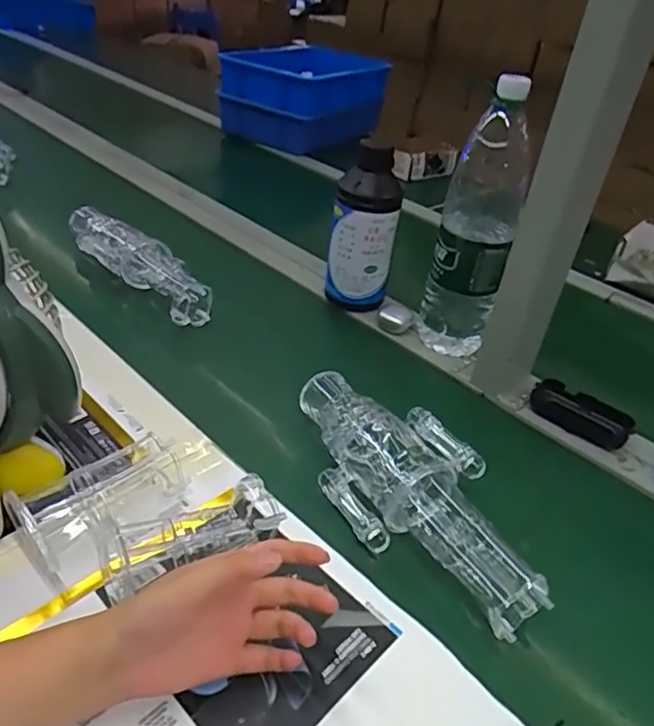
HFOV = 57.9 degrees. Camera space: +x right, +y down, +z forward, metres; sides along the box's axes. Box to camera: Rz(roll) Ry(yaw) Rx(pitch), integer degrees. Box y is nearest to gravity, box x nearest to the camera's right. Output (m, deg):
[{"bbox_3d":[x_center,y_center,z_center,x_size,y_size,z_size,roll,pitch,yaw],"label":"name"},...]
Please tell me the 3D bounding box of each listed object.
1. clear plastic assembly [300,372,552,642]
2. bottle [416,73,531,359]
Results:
[{"bbox_3d":[0.077,0.101,0.541,0.126,0.052,0.292,-18,44,-31],"label":"clear plastic assembly"},{"bbox_3d":[0.170,-0.143,0.686,0.087,0.327,0.100,17,38,14],"label":"bottle"}]

